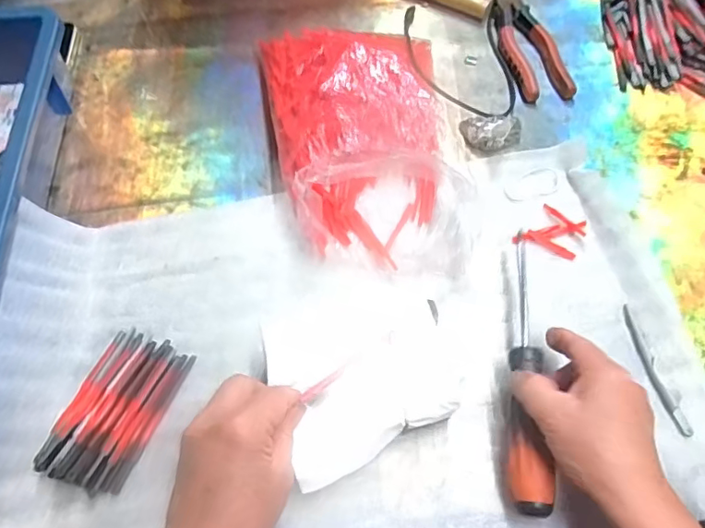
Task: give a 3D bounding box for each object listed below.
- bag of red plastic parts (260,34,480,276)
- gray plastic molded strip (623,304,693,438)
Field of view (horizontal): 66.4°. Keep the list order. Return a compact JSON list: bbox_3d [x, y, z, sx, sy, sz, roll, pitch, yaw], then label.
[{"bbox_3d":[0.017,-0.118,0.477,0.161,0.070,0.261,-8,62,-6],"label":"bag of red plastic parts"},{"bbox_3d":[0.227,0.079,0.408,0.010,0.004,0.102,-11,62,-8],"label":"gray plastic molded strip"}]

